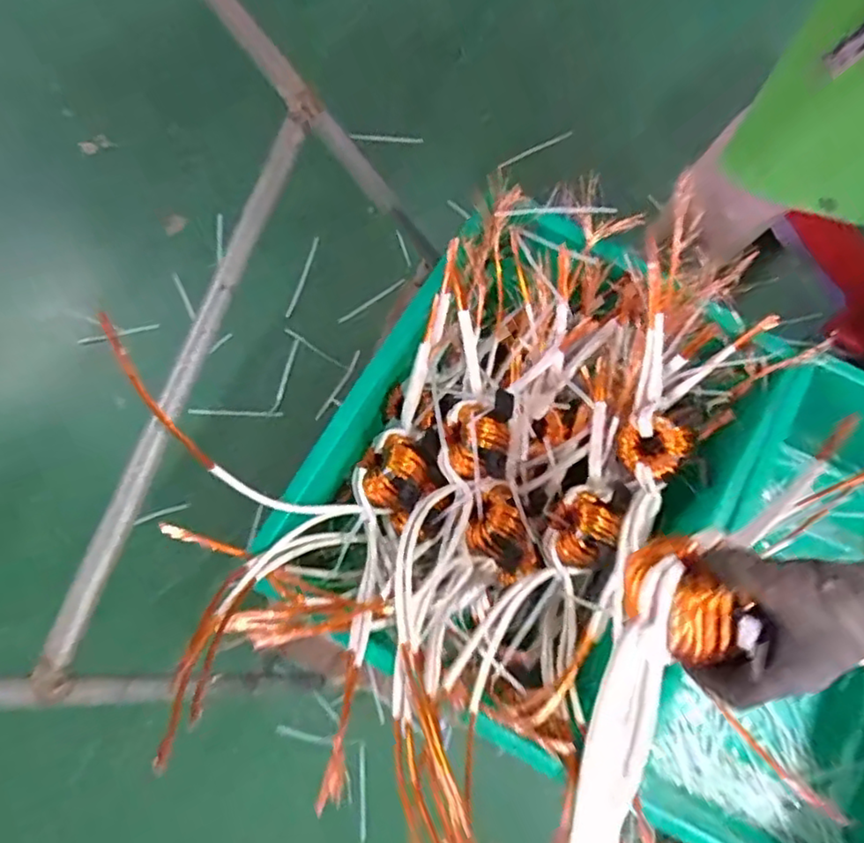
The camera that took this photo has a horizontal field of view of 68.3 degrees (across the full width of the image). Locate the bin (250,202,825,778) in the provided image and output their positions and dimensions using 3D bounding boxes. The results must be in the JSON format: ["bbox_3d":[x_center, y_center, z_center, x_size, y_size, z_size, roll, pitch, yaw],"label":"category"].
[{"bbox_3d":[0.098,0.060,0.728,0.421,0.125,0.588,34,79,5],"label":"bin"}]

